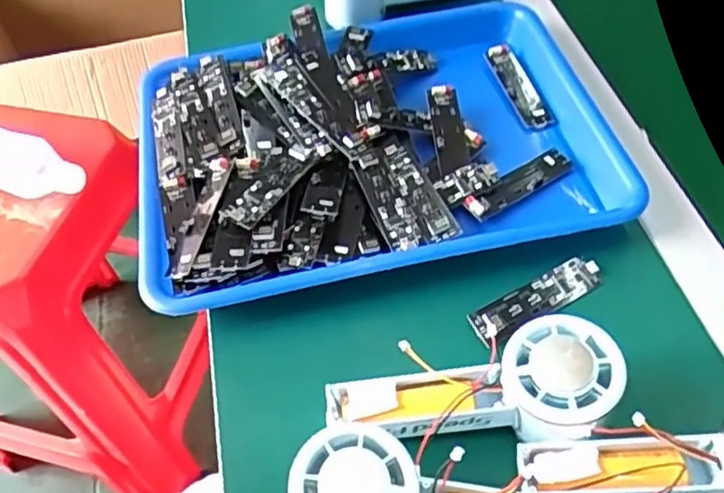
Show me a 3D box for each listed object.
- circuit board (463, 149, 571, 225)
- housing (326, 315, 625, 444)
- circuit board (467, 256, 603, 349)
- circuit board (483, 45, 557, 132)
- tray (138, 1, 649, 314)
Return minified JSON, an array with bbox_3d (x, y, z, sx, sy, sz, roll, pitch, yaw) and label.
[{"bbox_3d":[0.111,-0.044,0.465,0.086,0.011,0.021,-32,57,-18],"label":"circuit board"},{"bbox_3d":[0.060,0.081,0.350,0.150,0.039,0.055,-14,51,14],"label":"housing"},{"bbox_3d":[0.111,0.034,0.412,0.096,0.006,0.023,-25,75,-19],"label":"circuit board"},{"bbox_3d":[0.129,-0.131,0.531,0.026,0.013,0.095,-15,53,-6],"label":"circuit board"},{"bbox_3d":[0.009,-0.086,0.490,0.349,0.044,0.254,-13,53,-4],"label":"tray"}]

